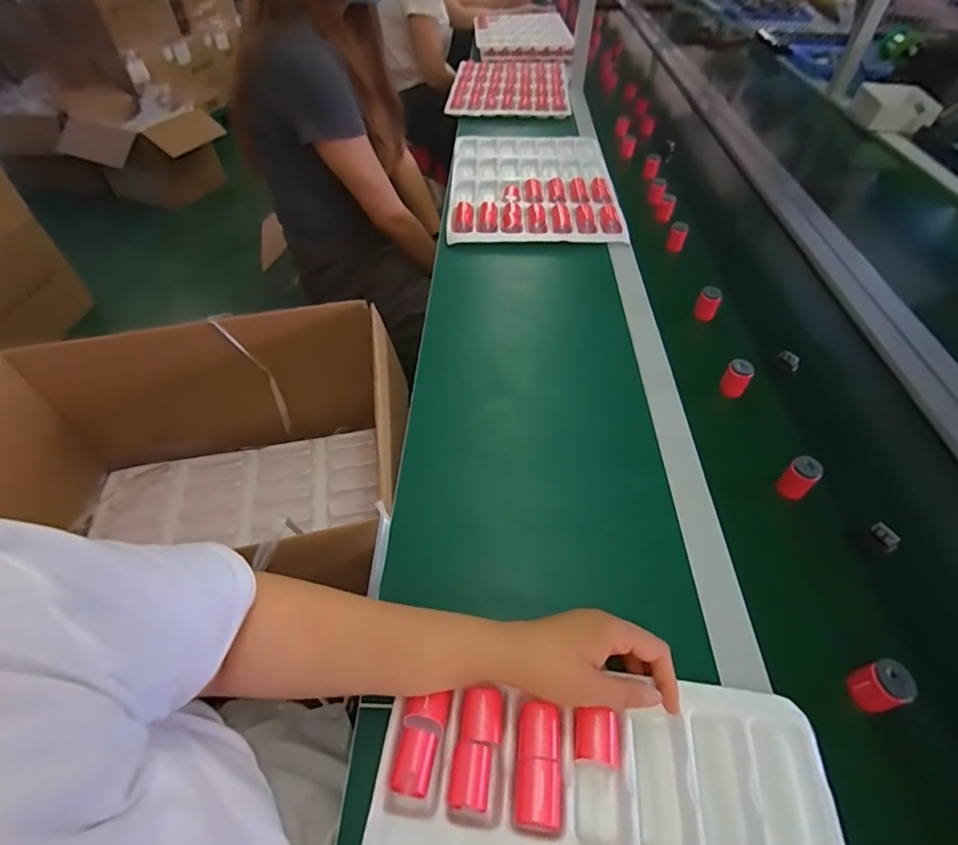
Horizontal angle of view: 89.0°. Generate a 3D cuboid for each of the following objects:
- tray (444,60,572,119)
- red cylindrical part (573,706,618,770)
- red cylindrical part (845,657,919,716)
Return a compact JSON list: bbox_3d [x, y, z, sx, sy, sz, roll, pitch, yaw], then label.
[{"bbox_3d":[0.082,-0.914,1.325,0.307,0.024,0.397,1,51,2],"label":"tray"},{"bbox_3d":[0.086,0.238,0.367,0.032,0.034,0.032,6,51,5],"label":"red cylindrical part"},{"bbox_3d":[0.324,0.213,0.393,0.036,0.036,0.031,-19,53,-14],"label":"red cylindrical part"}]

